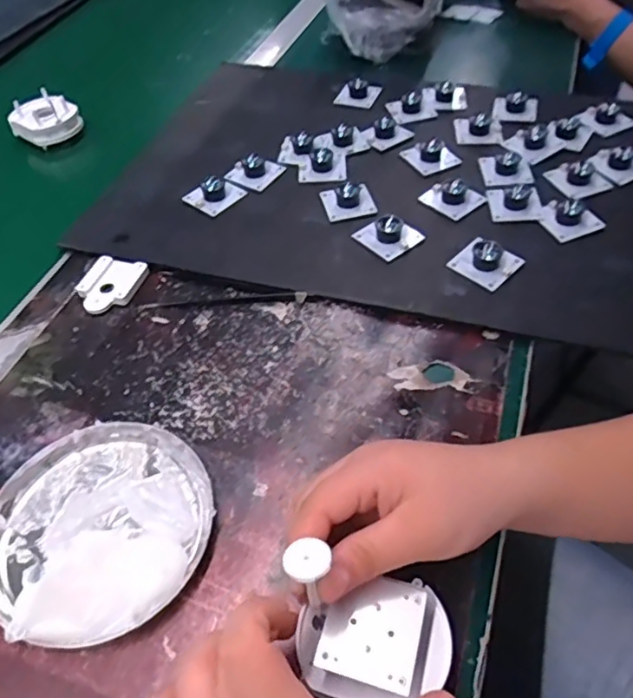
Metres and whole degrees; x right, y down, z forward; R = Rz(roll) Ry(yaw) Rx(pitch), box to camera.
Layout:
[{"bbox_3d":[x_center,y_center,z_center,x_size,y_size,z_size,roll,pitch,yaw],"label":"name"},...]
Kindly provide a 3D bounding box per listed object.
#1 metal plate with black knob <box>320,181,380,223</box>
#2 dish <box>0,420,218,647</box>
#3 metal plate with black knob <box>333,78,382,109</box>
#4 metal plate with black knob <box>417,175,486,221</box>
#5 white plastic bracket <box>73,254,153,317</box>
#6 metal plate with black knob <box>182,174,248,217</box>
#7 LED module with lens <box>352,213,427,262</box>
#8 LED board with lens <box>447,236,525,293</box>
[{"bbox_3d":[0.028,-0.134,0.513,0.042,0.015,0.042,-11,50,-6],"label":"metal plate with black knob"},{"bbox_3d":[-0.125,0.098,0.334,0.126,0.022,0.126,-2,49,2],"label":"dish"},{"bbox_3d":[0.047,-0.285,0.646,0.043,0.021,0.052,13,51,14],"label":"metal plate with black knob"},{"bbox_3d":[0.121,-0.136,0.511,0.042,0.018,0.046,-35,56,-24],"label":"metal plate with black knob"},{"bbox_3d":[-0.165,-0.050,0.466,0.048,0.009,0.053,11,51,12],"label":"white plastic bracket"},{"bbox_3d":[-0.093,-0.146,0.528,0.041,0.022,0.043,29,57,25],"label":"metal plate with black knob"},{"bbox_3d":[0.059,-0.098,0.479,0.039,0.023,0.043,-33,56,-23],"label":"LED module with lens"},{"bbox_3d":[0.131,-0.069,0.454,0.045,0.016,0.038,36,60,29],"label":"LED board with lens"}]

